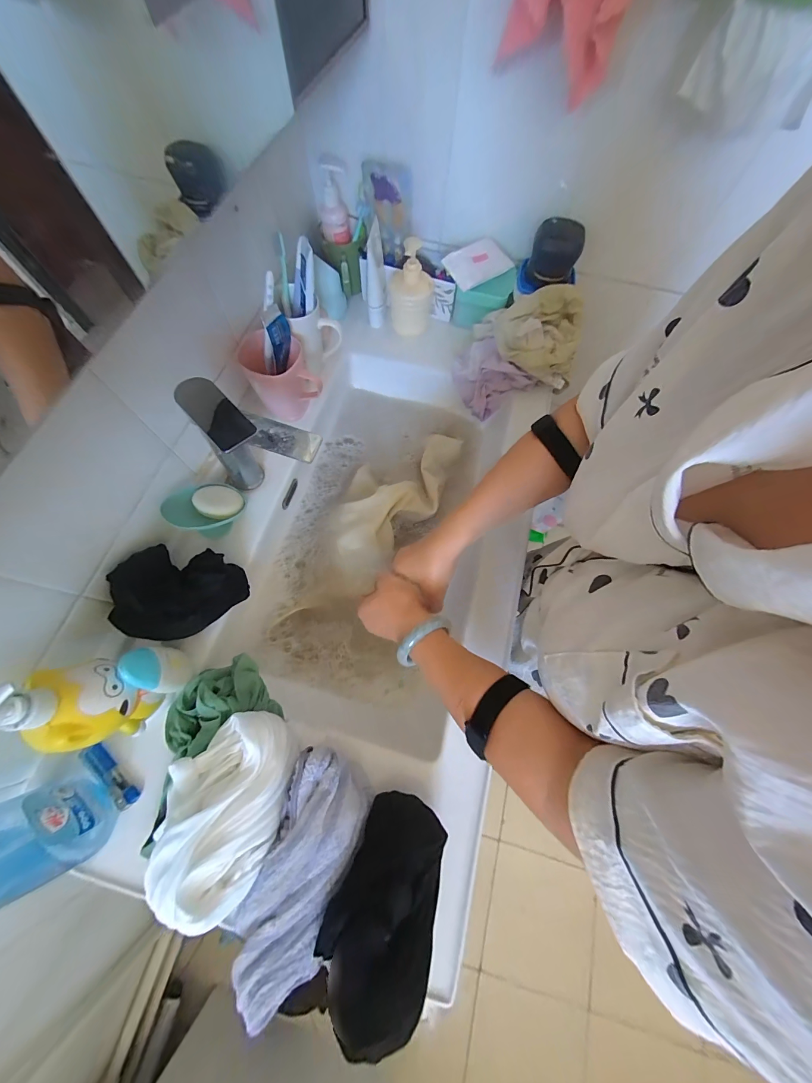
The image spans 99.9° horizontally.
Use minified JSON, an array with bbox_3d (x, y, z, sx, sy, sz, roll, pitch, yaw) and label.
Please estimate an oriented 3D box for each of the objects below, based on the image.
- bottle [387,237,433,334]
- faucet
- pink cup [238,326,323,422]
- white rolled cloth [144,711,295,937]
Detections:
[{"bbox_3d":[0.009,-0.445,0.590,0.078,0.131,0.076,5,69,-1],"label":"bottle"},{"bbox_3d":[-0.194,-0.118,0.444,0.174,0.189,0.043,15,69,3],"label":"faucet"},{"bbox_3d":[-0.196,-0.260,0.541,0.093,0.098,0.092,1,69,-2],"label":"pink cup"},{"bbox_3d":[-0.172,0.240,0.313,0.106,0.063,0.141,10,69,1],"label":"white rolled cloth"}]

